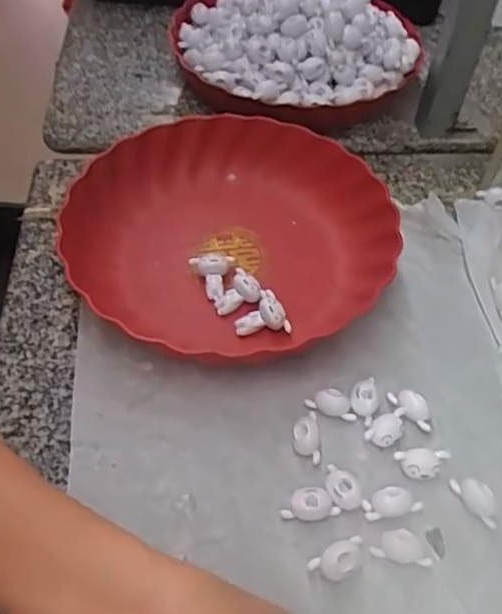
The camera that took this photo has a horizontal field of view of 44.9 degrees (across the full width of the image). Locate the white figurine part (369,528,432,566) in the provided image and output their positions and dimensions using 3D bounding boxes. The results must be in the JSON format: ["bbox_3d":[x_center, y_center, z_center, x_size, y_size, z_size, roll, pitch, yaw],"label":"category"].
[{"bbox_3d":[0.085,0.136,0.344,0.032,0.010,0.016,6,51,4],"label":"white figurine part"}]

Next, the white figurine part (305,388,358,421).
[{"bbox_3d":[0.052,0.063,0.398,0.033,0.011,0.015,12,52,8],"label":"white figurine part"}]

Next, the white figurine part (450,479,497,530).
[{"bbox_3d":[0.134,0.113,0.358,0.015,0.009,0.032,-25,56,-19],"label":"white figurine part"}]

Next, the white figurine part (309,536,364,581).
[{"bbox_3d":[0.050,0.140,0.337,0.032,0.013,0.017,-21,54,-17],"label":"white figurine part"}]

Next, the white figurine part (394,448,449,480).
[{"bbox_3d":[0.106,0.096,0.373,0.032,0.012,0.018,-11,52,-10],"label":"white figurine part"}]

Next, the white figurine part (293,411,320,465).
[{"bbox_3d":[0.035,0.082,0.384,0.016,0.016,0.033,0,51,-1],"label":"white figurine part"}]

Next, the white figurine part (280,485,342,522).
[{"bbox_3d":[0.034,0.116,0.356,0.032,0.015,0.018,-10,52,-9],"label":"white figurine part"}]

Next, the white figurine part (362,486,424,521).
[{"bbox_3d":[0.083,0.116,0.358,0.034,0.010,0.015,-9,52,-8],"label":"white figurine part"}]

